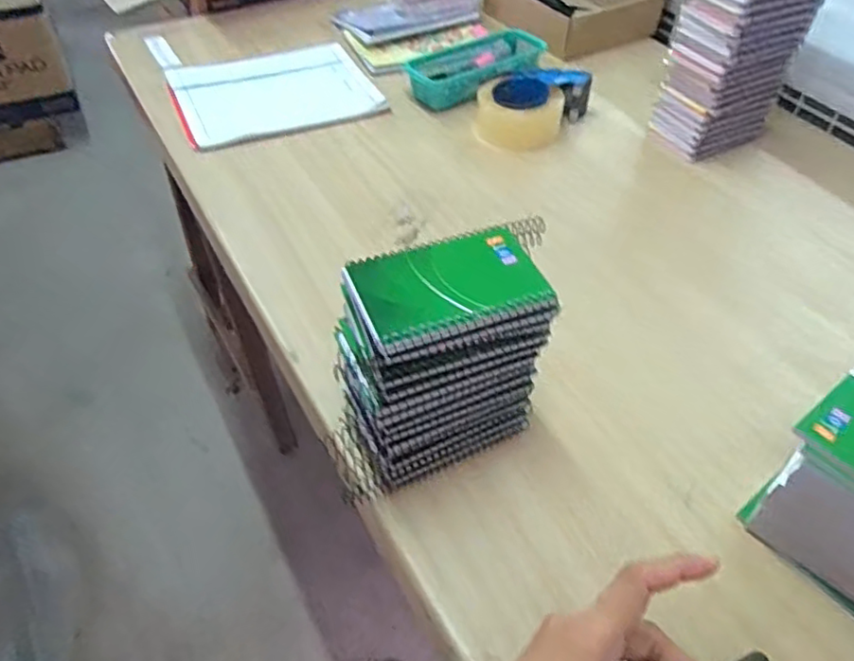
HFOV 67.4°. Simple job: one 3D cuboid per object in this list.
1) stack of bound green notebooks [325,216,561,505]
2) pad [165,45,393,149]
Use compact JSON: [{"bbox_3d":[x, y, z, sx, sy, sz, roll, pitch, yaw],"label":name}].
[{"bbox_3d":[0.000,0.027,0.498,0.161,0.167,0.096,-18,50,-17],"label":"stack of bound green notebooks"},{"bbox_3d":[-0.226,-0.357,0.942,0.278,0.013,0.259,-19,51,-18],"label":"pad"}]

